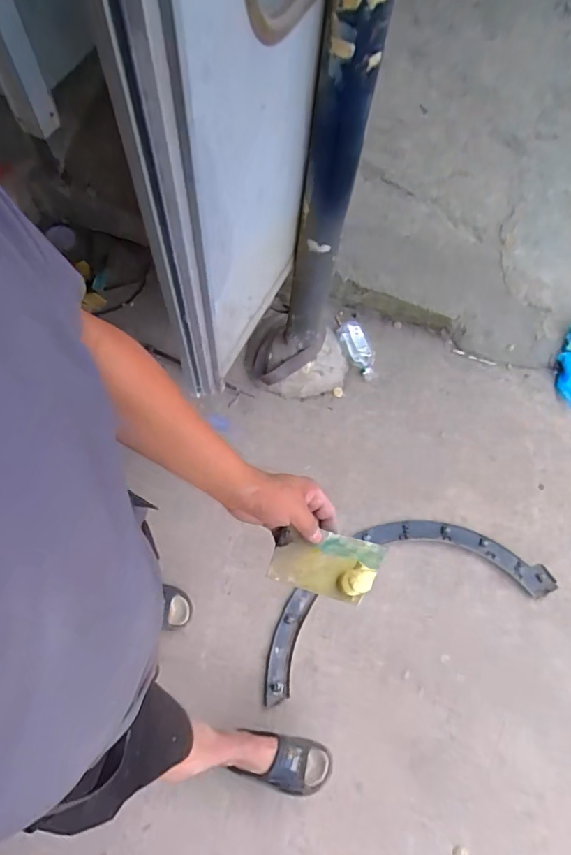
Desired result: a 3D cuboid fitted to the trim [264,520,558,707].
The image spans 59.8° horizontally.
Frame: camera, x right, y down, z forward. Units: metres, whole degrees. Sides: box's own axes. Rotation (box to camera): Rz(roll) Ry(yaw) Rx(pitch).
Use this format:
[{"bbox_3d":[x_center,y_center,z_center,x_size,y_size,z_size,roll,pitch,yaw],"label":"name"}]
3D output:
[{"bbox_3d":[0.334,0.474,1.509,0.919,0.030,0.361,-16,69,-10],"label":"trim"}]

